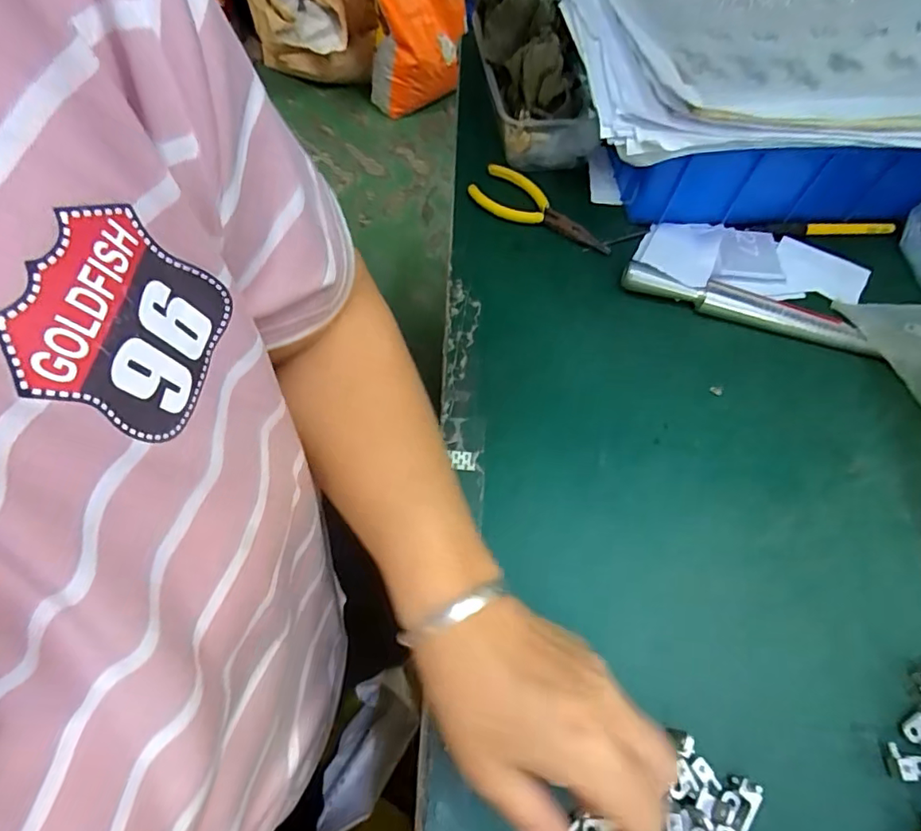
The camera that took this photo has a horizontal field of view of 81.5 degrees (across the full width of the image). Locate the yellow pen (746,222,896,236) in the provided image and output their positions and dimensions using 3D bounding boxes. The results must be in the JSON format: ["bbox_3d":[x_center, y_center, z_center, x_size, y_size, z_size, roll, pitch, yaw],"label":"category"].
[{"bbox_3d":[0.300,-0.155,0.444,0.126,0.006,0.010,-4,64,-6],"label":"yellow pen"}]

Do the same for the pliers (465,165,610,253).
[{"bbox_3d":[0.068,-0.169,0.438,0.123,0.010,0.042,32,66,11],"label":"pliers"}]

